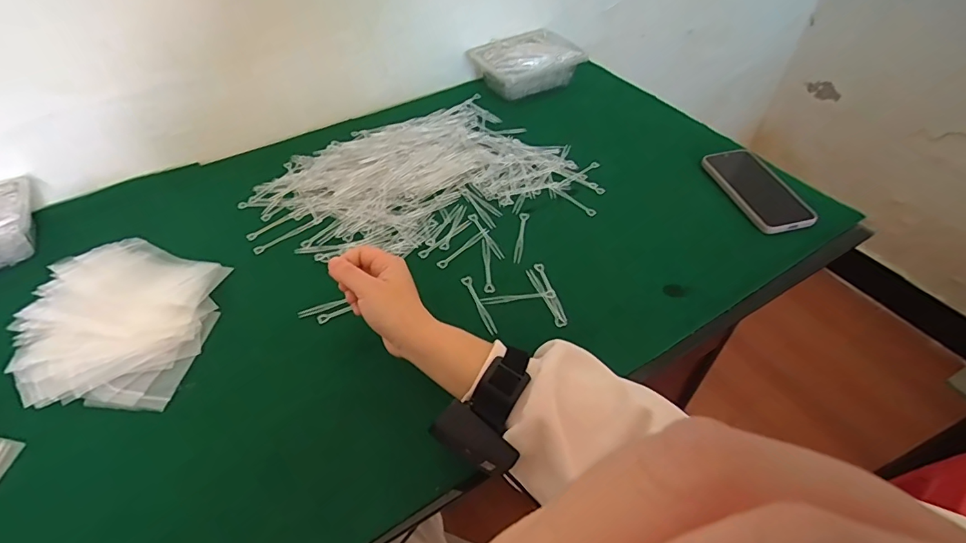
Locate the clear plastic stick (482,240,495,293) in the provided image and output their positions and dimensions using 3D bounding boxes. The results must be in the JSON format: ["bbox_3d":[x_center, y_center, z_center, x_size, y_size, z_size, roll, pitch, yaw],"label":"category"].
[{"bbox_3d":[0.006,-0.008,0.587,0.011,0.004,0.082,-2,48,-1],"label":"clear plastic stick"}]

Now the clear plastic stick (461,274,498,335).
[{"bbox_3d":[-0.005,0.037,0.548,0.011,0.005,0.085,-17,50,-14],"label":"clear plastic stick"}]

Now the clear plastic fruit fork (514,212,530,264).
[{"bbox_3d":[0.050,-0.049,0.623,0.013,0.008,0.099,5,48,5],"label":"clear plastic fruit fork"}]

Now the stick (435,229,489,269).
[{"bbox_3d":[-0.024,-0.032,0.608,0.012,0.004,0.085,34,56,27],"label":"stick"}]

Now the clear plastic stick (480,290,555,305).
[{"bbox_3d":[0.040,0.030,0.552,0.082,0.007,0.012,-4,48,-3],"label":"clear plastic stick"}]

